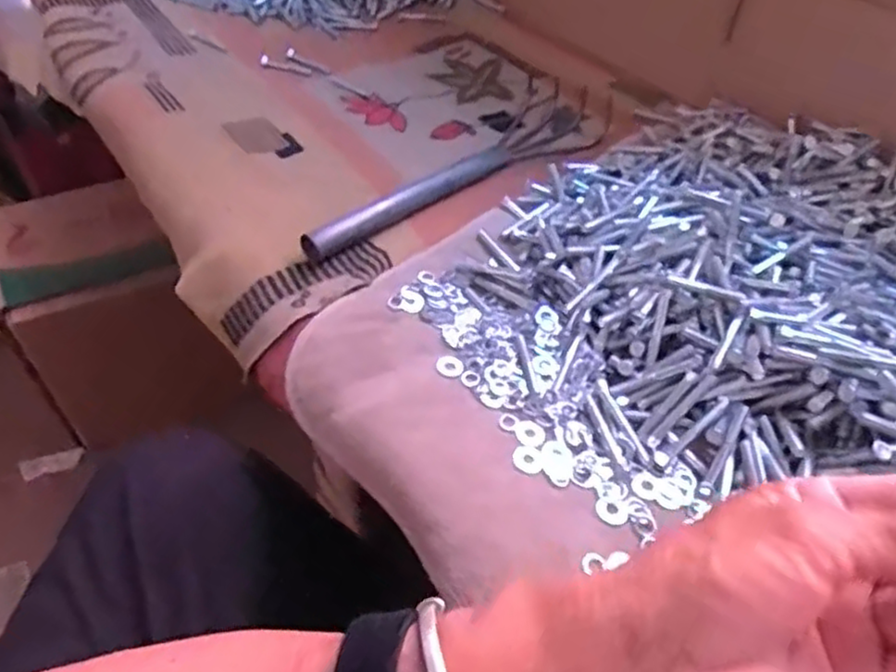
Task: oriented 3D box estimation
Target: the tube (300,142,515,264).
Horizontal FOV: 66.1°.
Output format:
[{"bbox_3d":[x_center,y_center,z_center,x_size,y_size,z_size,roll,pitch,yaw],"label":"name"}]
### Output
[{"bbox_3d":[-0.024,-0.116,0.556,0.020,0.025,0.218,38,55,27],"label":"tube"}]

